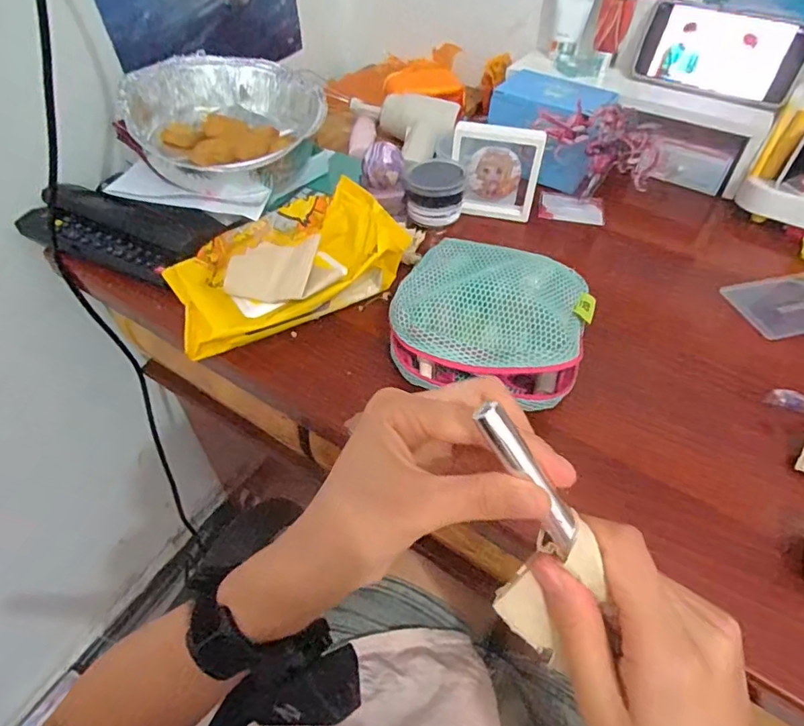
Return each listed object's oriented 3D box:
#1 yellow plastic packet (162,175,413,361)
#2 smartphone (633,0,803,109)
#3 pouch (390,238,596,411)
[{"bbox_3d":[-0.099,-0.089,0.453,0.194,0.052,0.116,-20,52,-17],"label":"yellow plastic packet"},{"bbox_3d":[0.350,-0.340,0.570,0.163,0.078,0.006,23,31,17],"label":"smartphone"},{"bbox_3d":[0.071,-0.032,0.410,0.140,0.047,0.141,17,51,13],"label":"pouch"}]

